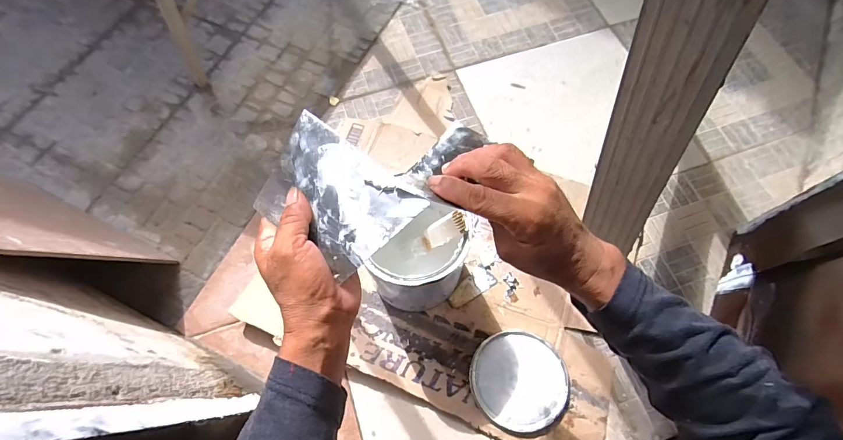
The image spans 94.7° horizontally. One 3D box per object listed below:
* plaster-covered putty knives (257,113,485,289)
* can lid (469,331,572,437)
[{"bbox_3d":[-0.045,-0.048,0.357,0.164,0.062,0.187,22,68,11],"label":"plaster-covered putty knives"},{"bbox_3d":[0.157,0.255,0.615,0.154,0.015,0.145,-1,66,1],"label":"can lid"}]

